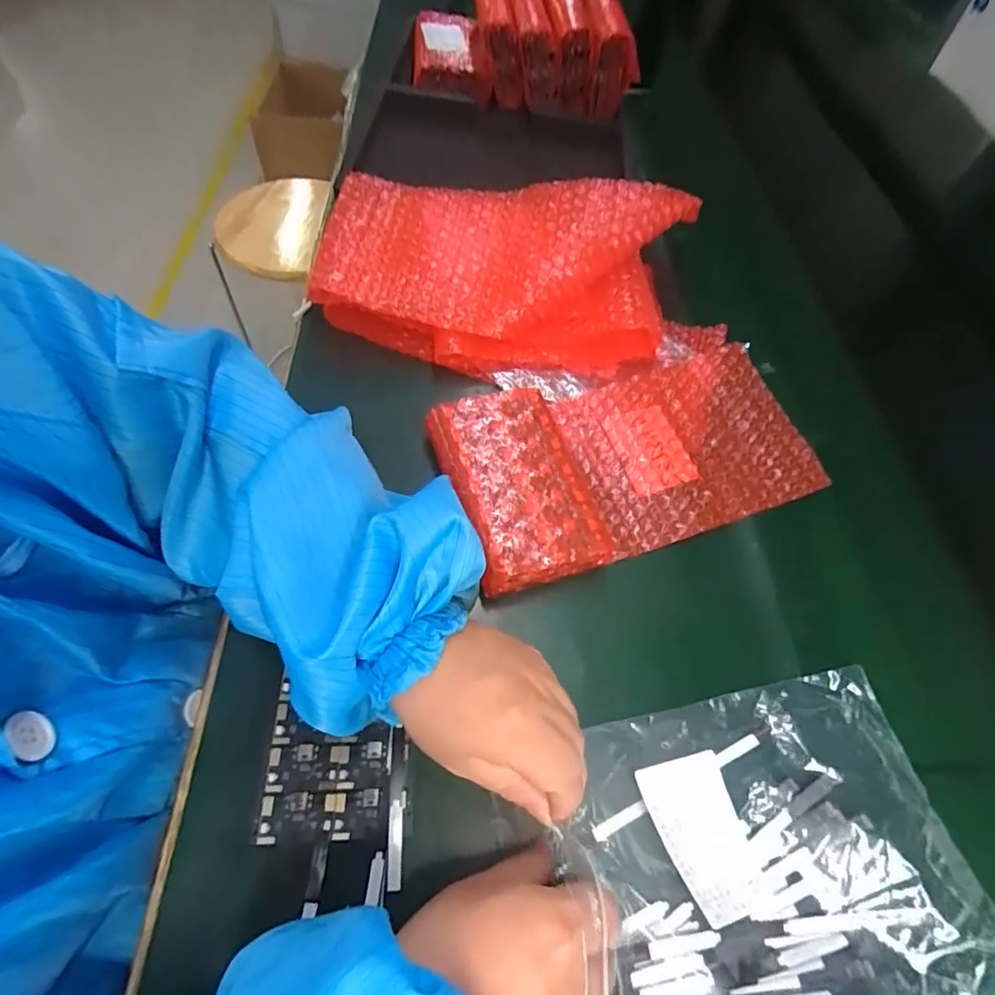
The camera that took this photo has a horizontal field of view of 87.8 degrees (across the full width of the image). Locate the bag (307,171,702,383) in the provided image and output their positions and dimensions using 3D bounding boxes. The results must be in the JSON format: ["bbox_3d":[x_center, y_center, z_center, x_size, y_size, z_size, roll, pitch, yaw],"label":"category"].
[{"bbox_3d":[0.000,-0.192,0.433,0.290,0.085,0.159,11,59,4],"label":"bag"}]

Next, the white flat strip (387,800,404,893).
[{"bbox_3d":[-0.051,0.173,0.258,0.007,0.004,0.037,5,60,-15],"label":"white flat strip"}]

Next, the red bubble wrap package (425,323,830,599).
[{"bbox_3d":[0.094,-0.049,0.387,0.269,0.030,0.172,-16,61,-12],"label":"red bubble wrap package"}]

